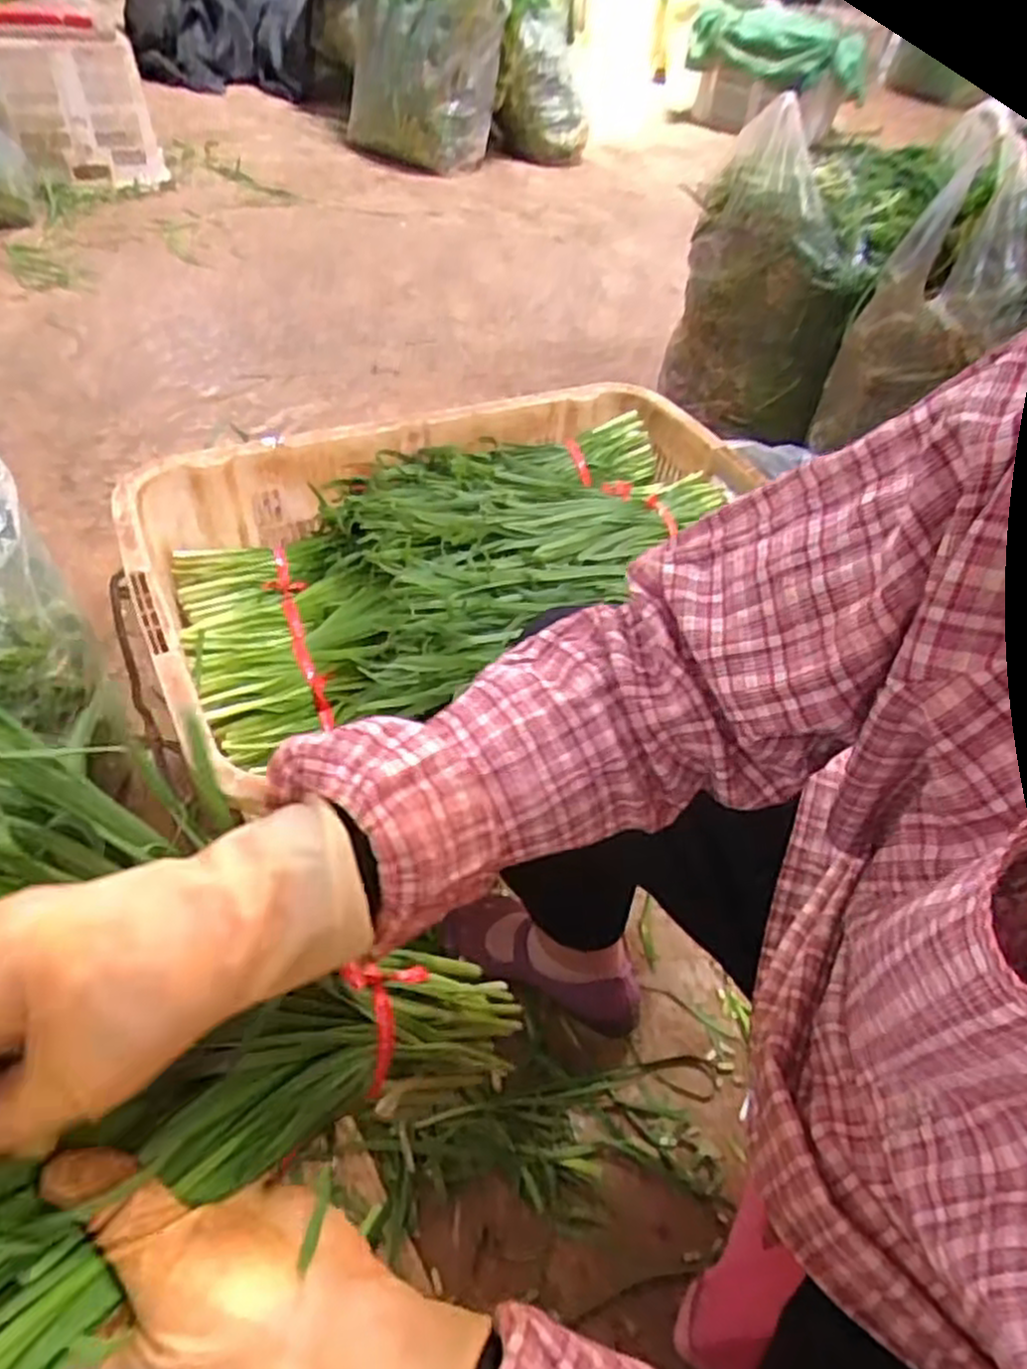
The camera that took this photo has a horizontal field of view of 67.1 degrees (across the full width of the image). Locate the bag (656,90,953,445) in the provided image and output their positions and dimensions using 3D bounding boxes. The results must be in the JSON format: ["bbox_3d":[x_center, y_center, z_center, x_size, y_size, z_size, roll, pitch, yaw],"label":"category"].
[{"bbox_3d":[0.476,-0.707,1.376,0.331,0.438,0.252,28,50,18],"label":"bag"}]

